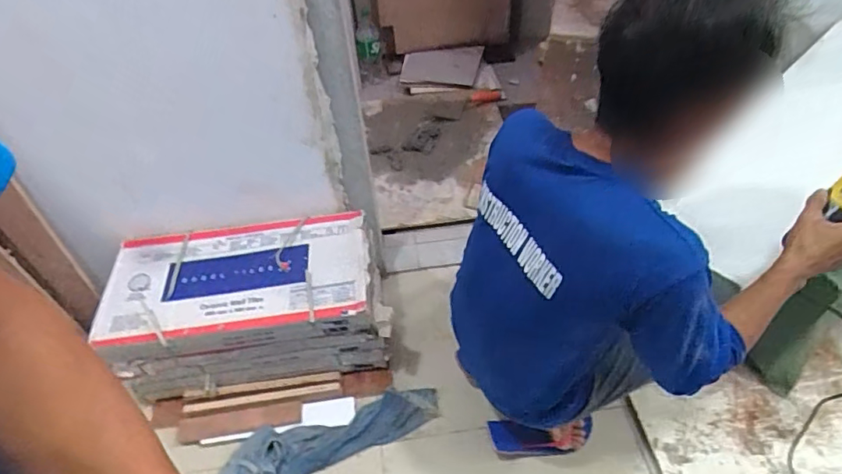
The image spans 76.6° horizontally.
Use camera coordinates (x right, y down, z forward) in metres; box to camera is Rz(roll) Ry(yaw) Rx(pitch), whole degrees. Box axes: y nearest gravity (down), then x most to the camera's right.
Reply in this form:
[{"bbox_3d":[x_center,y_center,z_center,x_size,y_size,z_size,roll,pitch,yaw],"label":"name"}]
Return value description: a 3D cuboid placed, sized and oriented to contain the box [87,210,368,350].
[{"bbox_3d":[-0.429,0.084,1.254,0.590,0.034,0.305,-8,43,-2],"label":"box"}]

